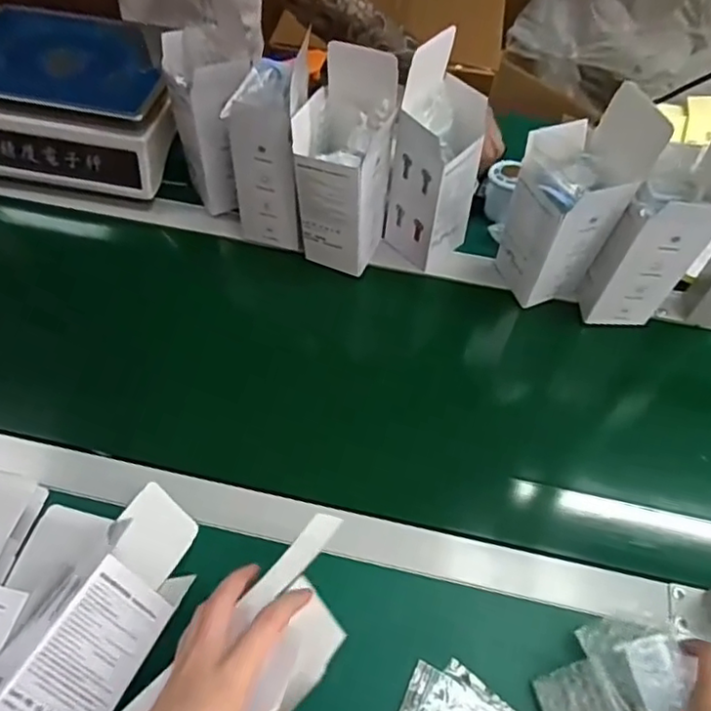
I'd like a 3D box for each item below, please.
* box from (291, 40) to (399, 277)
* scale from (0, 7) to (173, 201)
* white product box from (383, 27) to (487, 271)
[{"bbox_3d":[-0.013,-0.194,0.660,0.081,0.219,0.075,24,60,11],"label":"box"},{"bbox_3d":[-0.362,-0.337,0.808,0.280,0.115,0.229,12,59,5],"label":"scale"},{"bbox_3d":[0.090,-0.206,0.669,0.079,0.221,0.081,-39,68,-23],"label":"white product box"}]

